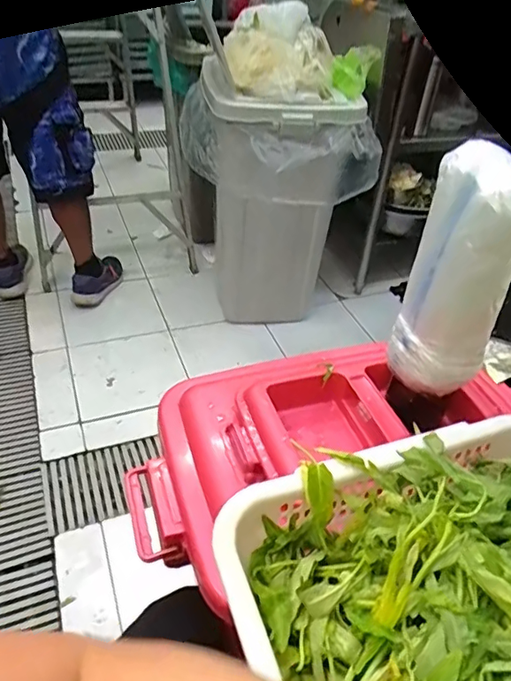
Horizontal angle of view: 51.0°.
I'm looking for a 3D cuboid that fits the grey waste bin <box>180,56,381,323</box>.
[{"bbox_3d":[0.034,-0.345,1.500,0.449,0.658,0.347,2,40,-6],"label":"grey waste bin"}]

